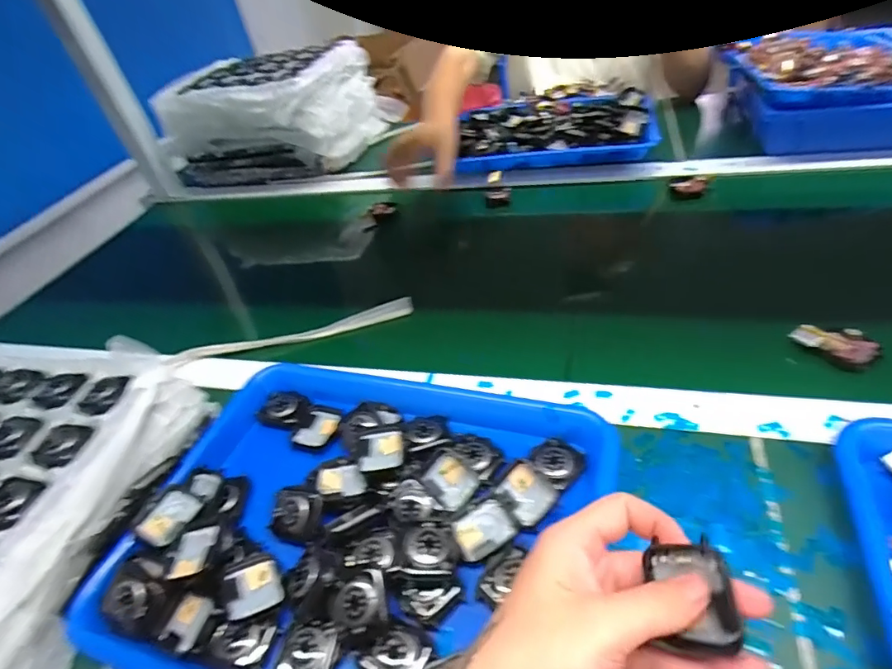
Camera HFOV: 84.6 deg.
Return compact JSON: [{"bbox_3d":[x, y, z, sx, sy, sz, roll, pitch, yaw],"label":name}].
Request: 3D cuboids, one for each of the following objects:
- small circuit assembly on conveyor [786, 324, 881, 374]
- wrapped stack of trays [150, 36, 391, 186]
[{"bbox_3d":[0.331,0.008,0.421,0.061,0.019,0.035,16,49,29],"label":"small circuit assembly on conveyor"},{"bbox_3d":[-0.303,-0.426,0.931,0.327,0.163,0.277,1,43,16],"label":"wrapped stack of trays"}]

